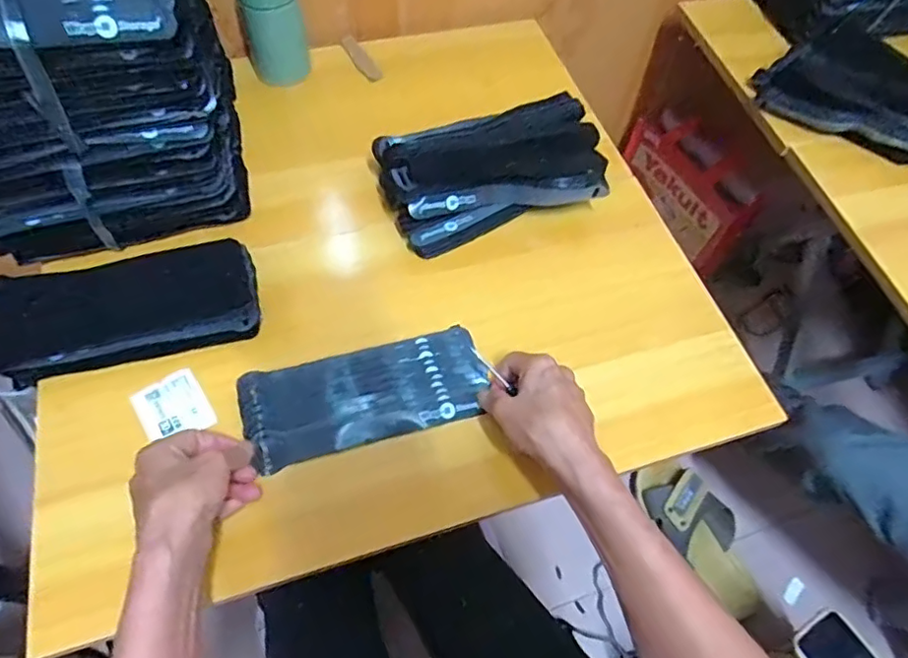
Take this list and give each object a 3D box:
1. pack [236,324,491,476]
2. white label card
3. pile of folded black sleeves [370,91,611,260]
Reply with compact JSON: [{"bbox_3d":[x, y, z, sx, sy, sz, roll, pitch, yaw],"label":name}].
[{"bbox_3d":[-0.073,0.054,0.484,0.199,0.018,0.086,-13,62,-10],"label":"pack"},{"bbox_3d":[-0.230,0.064,0.469,0.051,0.007,0.058,-29,67,-19],"label":"white label card"},{"bbox_3d":[0.036,-0.157,0.568,0.214,0.074,0.110,-14,63,-12],"label":"pile of folded black sleeves"}]

